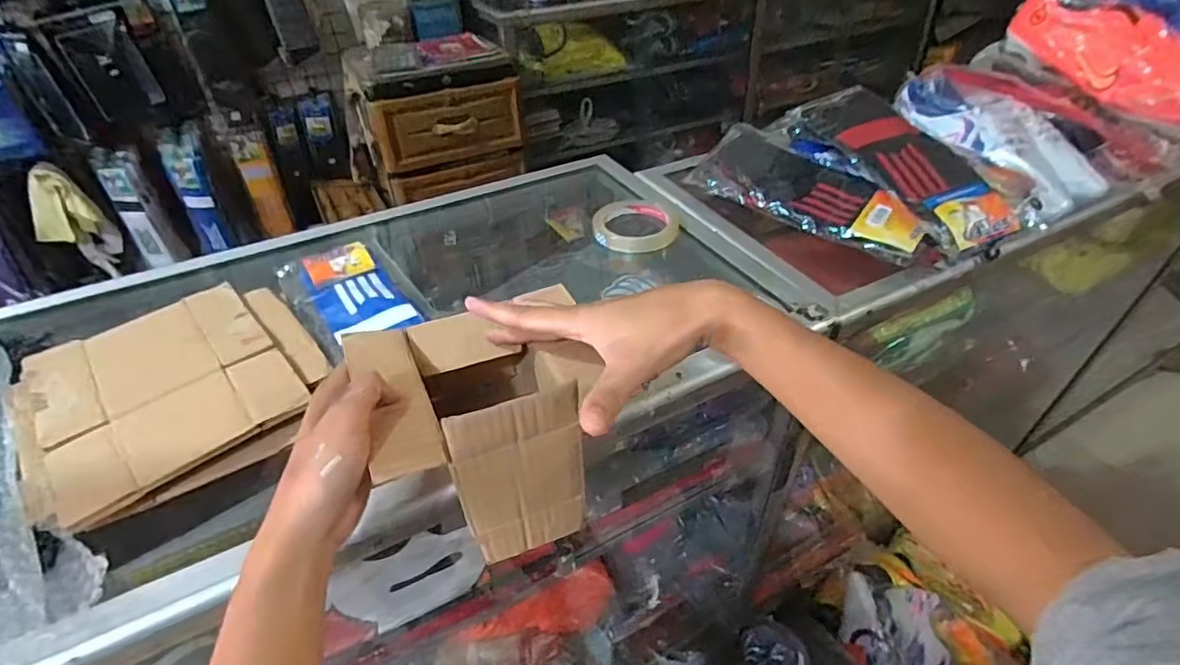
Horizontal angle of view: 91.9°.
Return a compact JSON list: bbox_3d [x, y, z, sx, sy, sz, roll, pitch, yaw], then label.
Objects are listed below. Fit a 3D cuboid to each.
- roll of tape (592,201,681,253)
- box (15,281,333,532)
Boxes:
[{"bbox_3d":[0.046,-0.129,0.669,0.092,0.025,0.094,-1,40,1],"label":"roll of tape"},{"bbox_3d":[-0.332,0.043,0.461,0.197,0.028,0.208,-29,47,-28],"label":"box"}]

